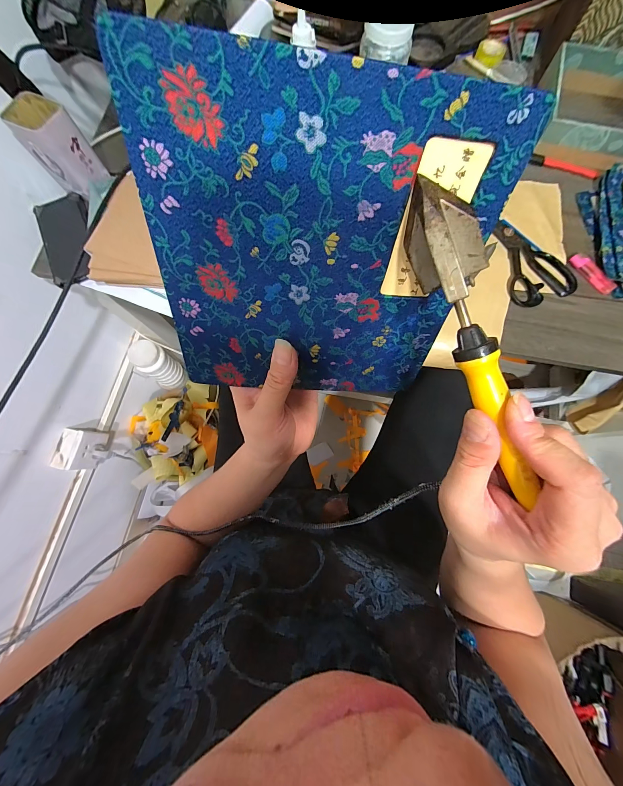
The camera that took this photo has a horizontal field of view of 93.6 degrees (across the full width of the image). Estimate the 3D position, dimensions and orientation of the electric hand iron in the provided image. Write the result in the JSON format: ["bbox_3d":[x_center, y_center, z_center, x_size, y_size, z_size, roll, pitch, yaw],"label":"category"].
[{"bbox_3d":[0.088,-0.023,0.156,0.036,0.030,0.167,-19,94,-3],"label":"electric hand iron"}]

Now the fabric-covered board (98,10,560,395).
[{"bbox_3d":[0.004,-0.066,0.173,0.174,0.175,0.004,4,47,-7],"label":"fabric-covered board"}]

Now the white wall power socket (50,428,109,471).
[{"bbox_3d":[-0.514,0.127,0.656,0.053,0.082,0.088,11,77,3],"label":"white wall power socket"}]

